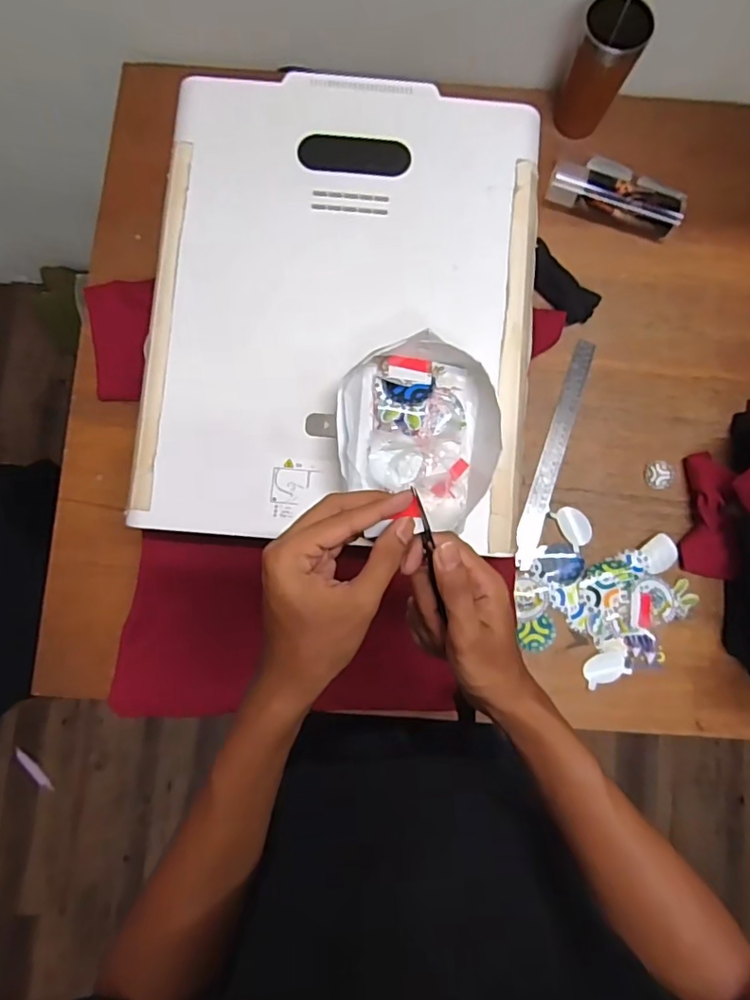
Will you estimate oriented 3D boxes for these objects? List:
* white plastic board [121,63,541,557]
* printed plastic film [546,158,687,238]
[{"bbox_3d":[-0.034,-0.212,0.601,0.400,0.026,0.500,4,85,0],"label":"white plastic board"},{"bbox_3d":[0.334,-0.423,0.769,0.182,0.037,0.079,23,82,3],"label":"printed plastic film"}]

